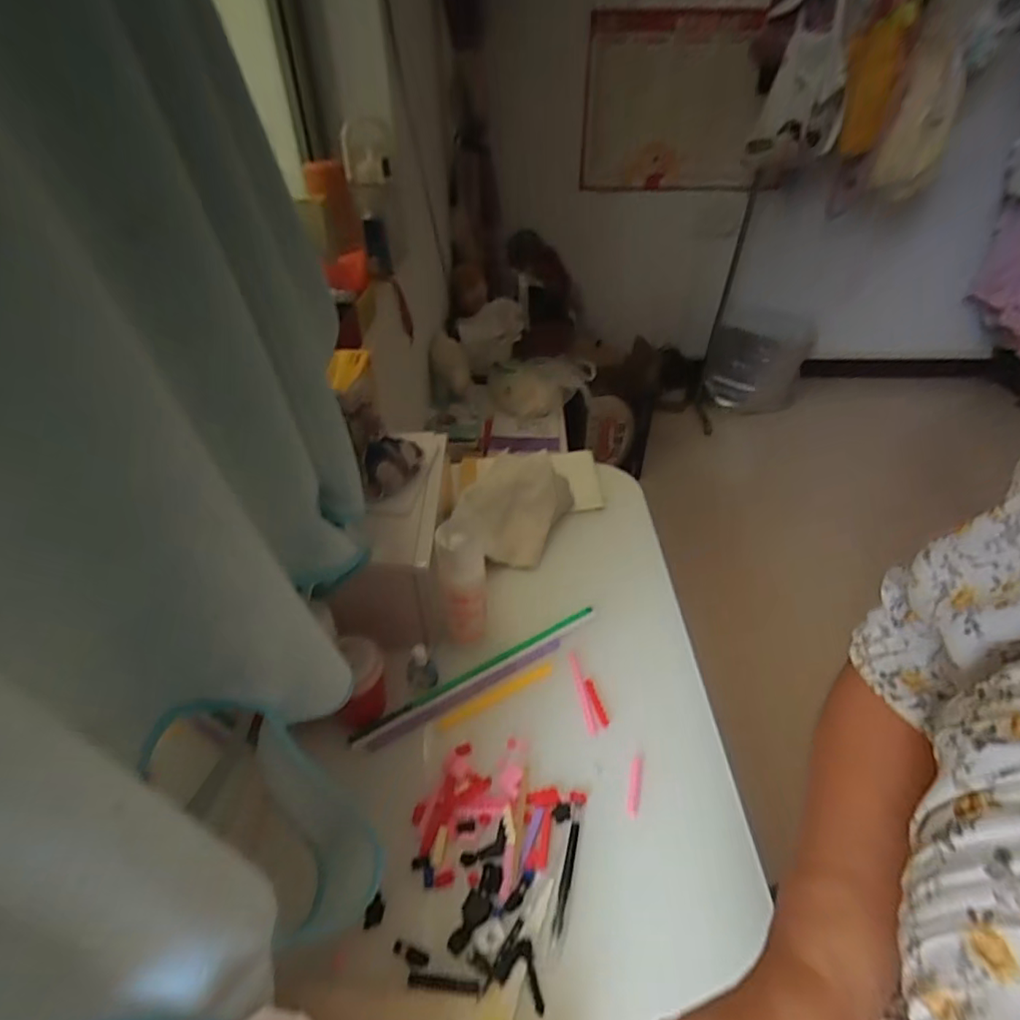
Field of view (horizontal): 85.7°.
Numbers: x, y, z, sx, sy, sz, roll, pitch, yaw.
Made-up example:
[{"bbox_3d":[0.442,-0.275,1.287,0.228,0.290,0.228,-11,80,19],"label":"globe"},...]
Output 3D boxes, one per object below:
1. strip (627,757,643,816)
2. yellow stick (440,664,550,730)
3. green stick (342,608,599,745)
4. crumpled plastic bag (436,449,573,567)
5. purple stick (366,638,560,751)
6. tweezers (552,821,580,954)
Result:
[{"bbox_3d":[0.109,0.238,0.478,0.010,0.011,0.054,9,40,12],"label":"strip"},{"bbox_3d":[-0.012,0.180,0.536,0.124,0.005,0.012,-21,43,-23],"label":"yellow stick"},{"bbox_3d":[-0.029,0.161,0.561,0.276,0.008,0.011,-22,44,-24],"label":"green stick"},{"bbox_3d":[0.001,-0.001,0.704,0.106,0.066,0.181,19,43,23],"label":"crumpled plastic bag"},{"bbox_3d":[-0.039,0.178,0.543,0.212,0.004,0.012,-22,44,-24],"label":"purple stick"},{"bbox_3d":[0.042,0.284,0.420,0.009,0.006,0.086,10,40,13],"label":"tweezers"}]

